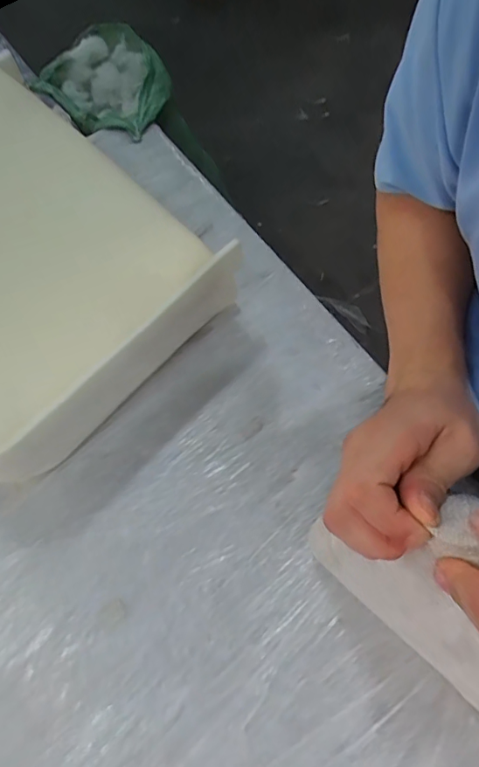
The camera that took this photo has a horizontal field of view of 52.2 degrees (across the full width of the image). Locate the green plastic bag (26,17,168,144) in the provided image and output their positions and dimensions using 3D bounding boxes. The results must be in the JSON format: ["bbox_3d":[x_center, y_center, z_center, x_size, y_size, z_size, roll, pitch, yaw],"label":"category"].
[{"bbox_3d":[-0.260,-0.582,0.947,0.237,0.098,0.220,19,71,7],"label":"green plastic bag"}]

